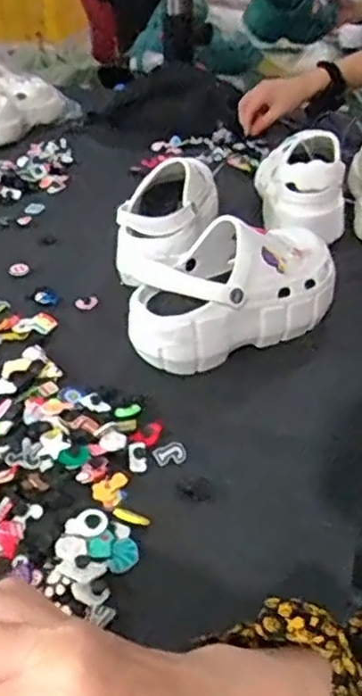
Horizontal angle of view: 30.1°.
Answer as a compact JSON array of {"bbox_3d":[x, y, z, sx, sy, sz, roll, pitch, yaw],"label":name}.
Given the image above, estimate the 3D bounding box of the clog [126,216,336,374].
[{"bbox_3d":[0.059,-0.063,0.710,0.247,0.103,0.103,-19,40,-22],"label":"clog"}]

